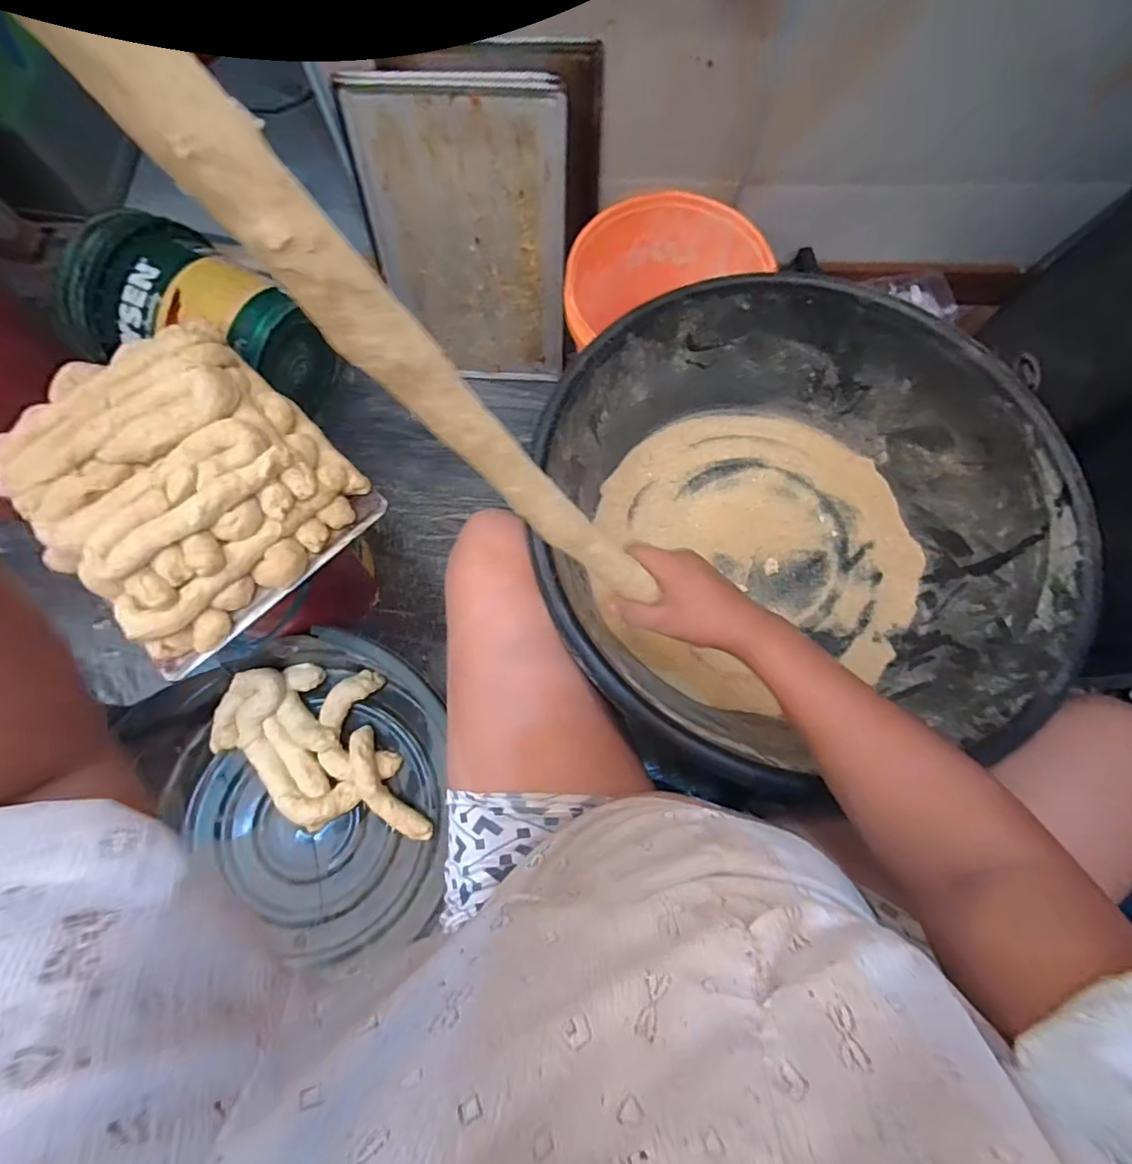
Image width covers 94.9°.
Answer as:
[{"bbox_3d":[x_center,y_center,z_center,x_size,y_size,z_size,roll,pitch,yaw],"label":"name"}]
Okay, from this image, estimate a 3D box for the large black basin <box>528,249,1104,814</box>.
[{"bbox_3d":[0.243,-0.094,0.598,0.532,0.167,0.475,-5,74,-1],"label":"large black basin"}]

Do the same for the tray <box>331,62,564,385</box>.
[{"bbox_3d":[-0.168,-0.576,0.909,0.329,0.451,0.031,0,51,-1],"label":"tray"}]

